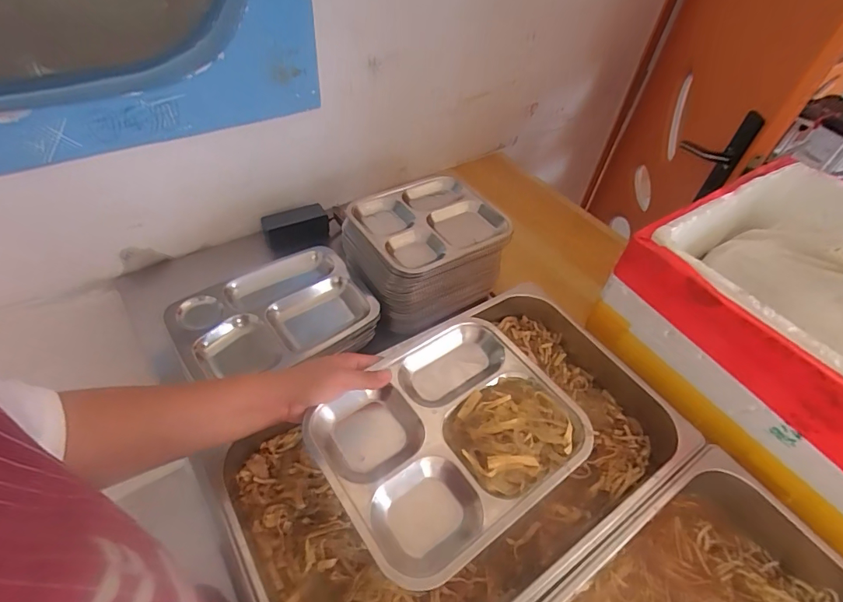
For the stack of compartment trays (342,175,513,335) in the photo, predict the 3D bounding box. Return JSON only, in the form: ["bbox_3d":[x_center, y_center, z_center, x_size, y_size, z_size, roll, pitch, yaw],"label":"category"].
[{"bbox_3d":[0.004,-0.101,0.827,0.263,0.131,0.208,-22,54,-23],"label":"stack of compartment trays"}]

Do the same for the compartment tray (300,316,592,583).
[{"bbox_3d":[0.030,0.131,0.453,0.245,0.028,0.204,-28,57,-27],"label":"compartment tray"}]

